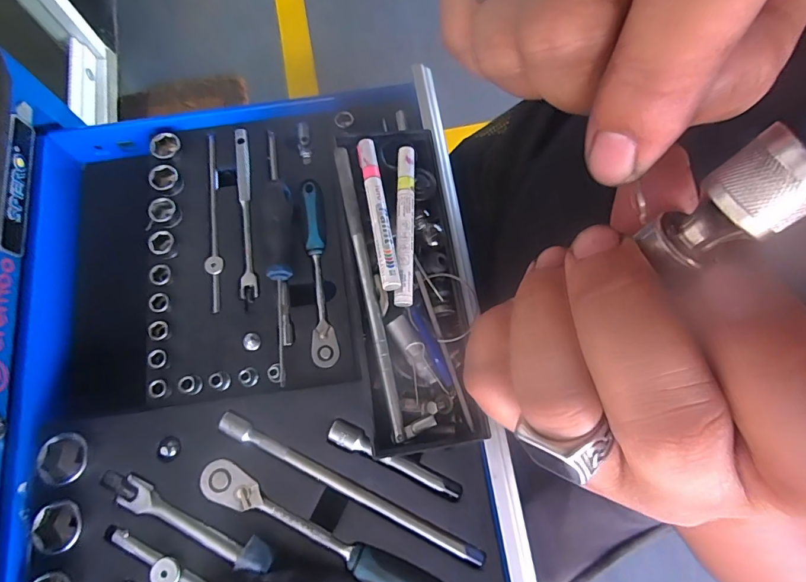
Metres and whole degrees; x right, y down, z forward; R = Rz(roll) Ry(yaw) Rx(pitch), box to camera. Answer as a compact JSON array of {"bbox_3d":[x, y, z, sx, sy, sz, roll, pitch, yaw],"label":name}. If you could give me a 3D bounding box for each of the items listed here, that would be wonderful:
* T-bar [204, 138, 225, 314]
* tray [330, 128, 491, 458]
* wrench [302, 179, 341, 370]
[{"bbox_3d":[-0.194,-0.073,0.437,0.017,0.017,0.192,-9,72,-4],"label":"T-bar"},{"bbox_3d":[0.002,-0.011,0.376,0.094,0.063,0.283,-8,72,-3],"label":"tray"},{"bbox_3d":[-0.082,-0.022,0.422,0.024,0.016,0.189,-6,72,-3],"label":"wrench"}]

